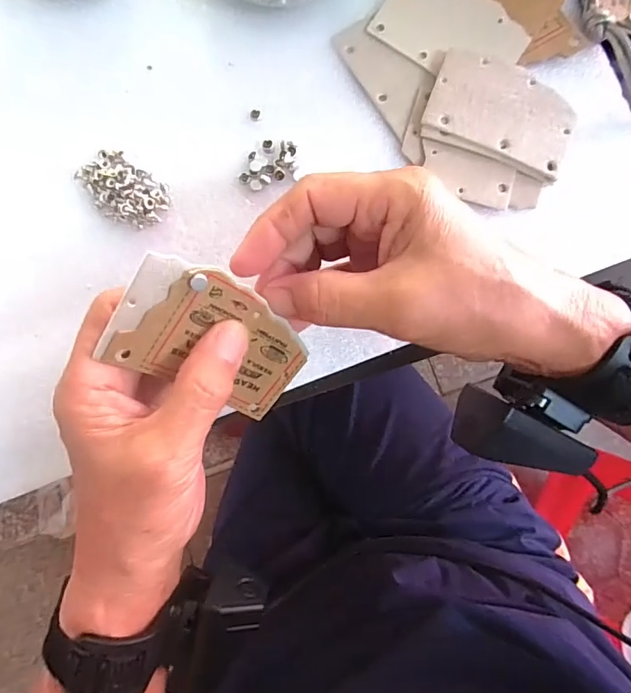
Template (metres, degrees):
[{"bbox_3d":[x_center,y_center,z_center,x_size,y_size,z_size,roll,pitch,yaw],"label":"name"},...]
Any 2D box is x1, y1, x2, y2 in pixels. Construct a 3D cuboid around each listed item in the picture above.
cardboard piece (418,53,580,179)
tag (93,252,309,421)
[{"bbox_3d":[0.109,-0.138,0.275,0.083,0.008,0.057,20,84,1],"label":"cardboard piece"},{"bbox_3d":[-0.043,-0.002,0.206,0.082,0.005,0.055,27,107,-30],"label":"tag"}]

